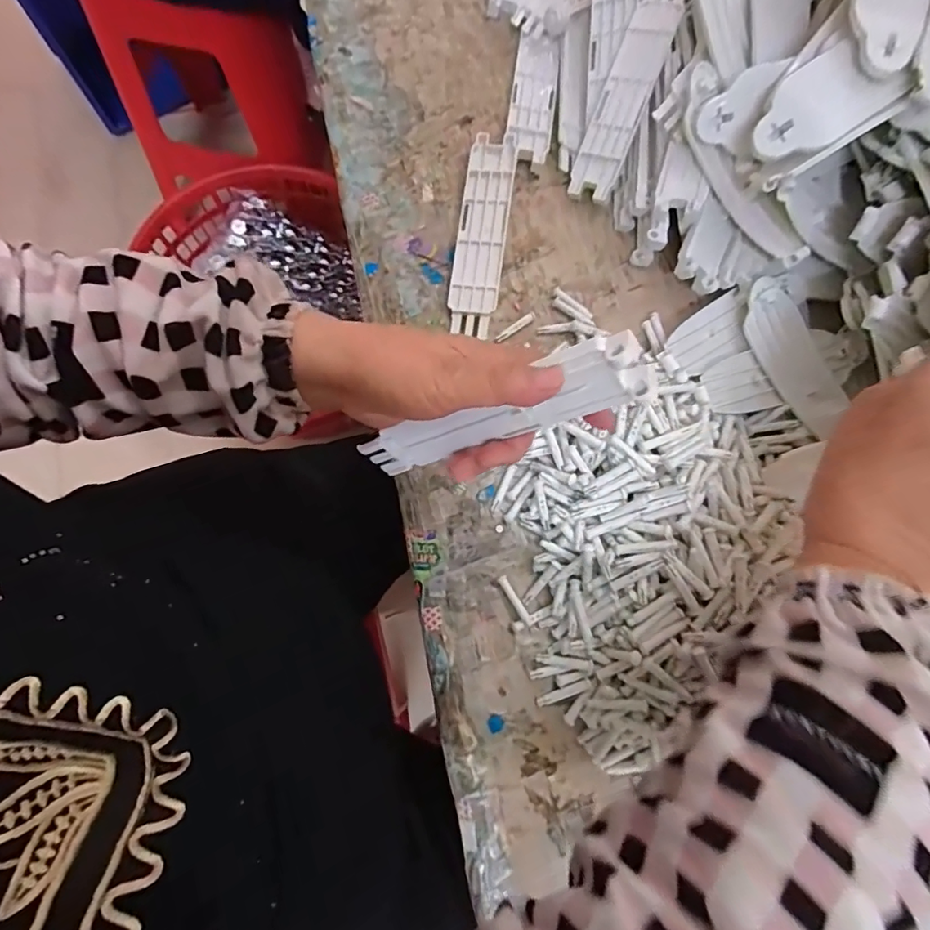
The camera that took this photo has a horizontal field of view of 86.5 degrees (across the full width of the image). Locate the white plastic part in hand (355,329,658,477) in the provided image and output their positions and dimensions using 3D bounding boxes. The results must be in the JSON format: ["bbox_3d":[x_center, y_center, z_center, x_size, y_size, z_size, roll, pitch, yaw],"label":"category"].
[{"bbox_3d":[0.011,-0.024,0.276,0.182,0.033,0.022,-18,70,36],"label":"white plastic part in hand"}]

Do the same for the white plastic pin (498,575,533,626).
[{"bbox_3d":[0.037,0.098,0.356,0.007,0.008,0.039,-31,83,-12],"label":"white plastic pin"}]

